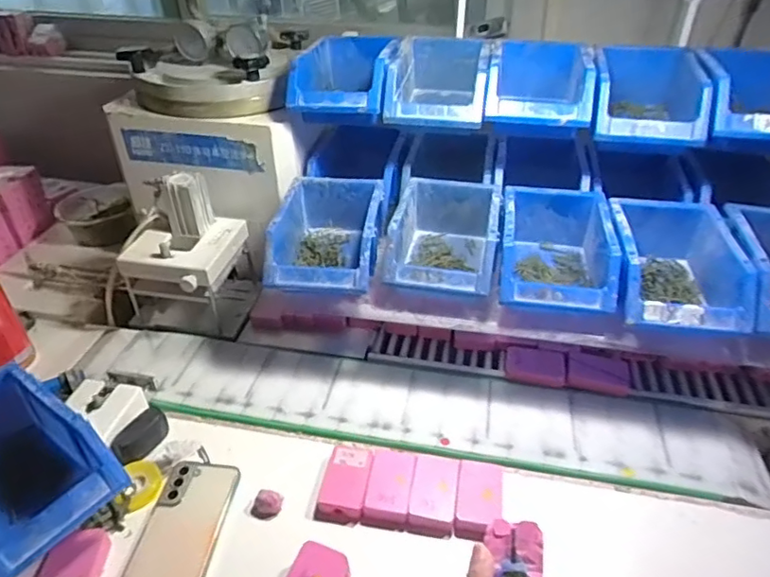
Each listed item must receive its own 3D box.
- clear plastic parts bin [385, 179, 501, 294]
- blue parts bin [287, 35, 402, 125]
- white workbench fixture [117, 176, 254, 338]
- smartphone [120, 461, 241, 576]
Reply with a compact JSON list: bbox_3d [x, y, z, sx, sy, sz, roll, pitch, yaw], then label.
[{"bbox_3d":[0.072,-0.056,0.669,0.117,0.080,0.174,7,38,8],"label":"clear plastic parts bin"},{"bbox_3d":[-0.051,-0.285,0.758,0.127,0.075,0.184,5,38,6],"label":"blue parts bin"},{"bbox_3d":[-0.267,-0.055,0.750,0.126,0.169,0.136,11,38,13],"label":"white workbench fixture"},{"bbox_3d":[-0.193,0.232,0.529,0.074,0.009,0.147,4,37,5],"label":"smartphone"}]

